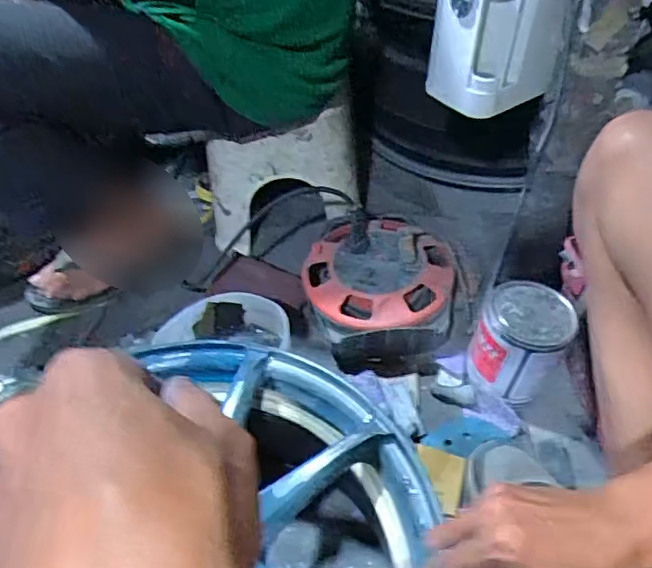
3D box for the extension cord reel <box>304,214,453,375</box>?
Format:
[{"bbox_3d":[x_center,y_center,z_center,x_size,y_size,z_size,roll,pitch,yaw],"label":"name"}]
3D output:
[{"bbox_3d":[0.072,-0.002,0.822,0.197,0.094,0.220,1,47,5],"label":"extension cord reel"}]

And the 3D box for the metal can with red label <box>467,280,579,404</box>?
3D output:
[{"bbox_3d":[0.236,0.075,0.731,0.102,0.123,0.108,-2,47,3],"label":"metal can with red label"}]

